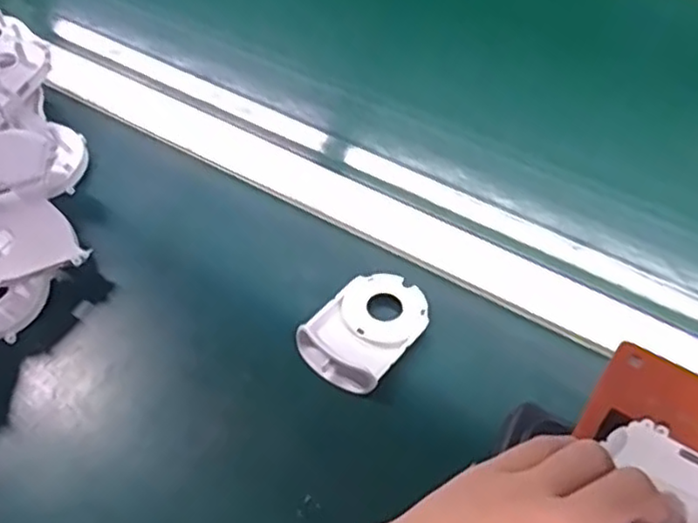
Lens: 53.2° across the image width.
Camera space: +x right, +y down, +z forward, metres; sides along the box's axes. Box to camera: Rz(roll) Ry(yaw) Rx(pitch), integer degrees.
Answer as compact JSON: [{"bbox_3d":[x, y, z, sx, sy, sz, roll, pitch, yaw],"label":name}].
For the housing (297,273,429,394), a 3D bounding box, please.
[{"bbox_3d":[0.011,0.042,0.443,0.059,0.013,0.084,33,61,25],"label":"housing"}]

